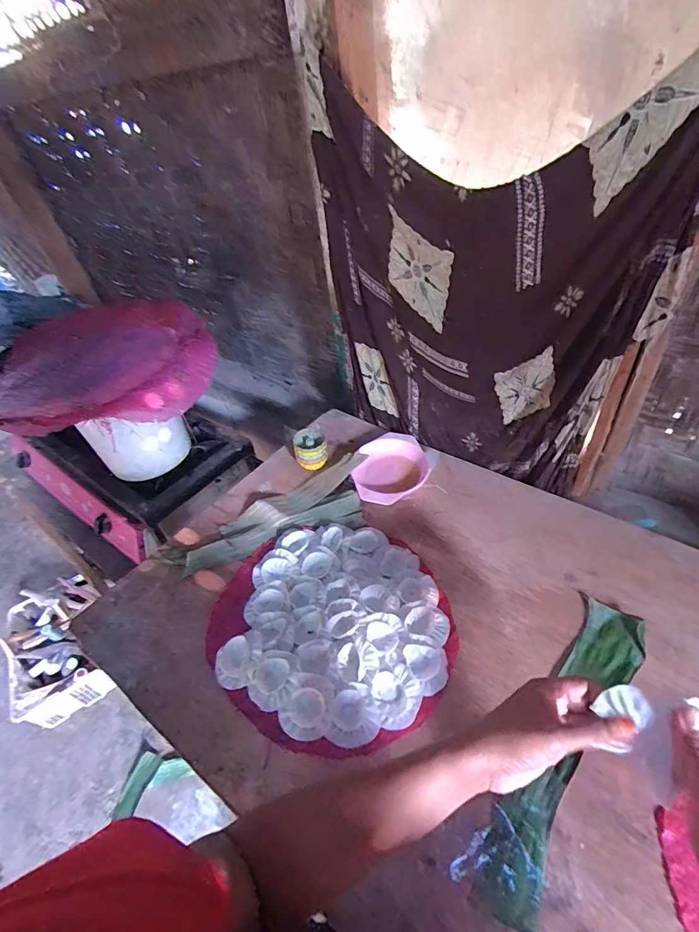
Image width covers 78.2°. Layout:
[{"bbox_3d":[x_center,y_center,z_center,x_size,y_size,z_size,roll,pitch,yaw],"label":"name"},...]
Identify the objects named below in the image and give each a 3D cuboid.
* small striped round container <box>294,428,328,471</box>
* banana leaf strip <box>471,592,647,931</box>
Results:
[{"bbox_3d":[-0.076,-0.032,0.857,0.059,0.057,0.076,-9,43,-1],"label":"small striped round container"},{"bbox_3d":[0.255,0.310,0.492,0.076,0.010,0.368,26,52,30],"label":"banana leaf strip"}]

